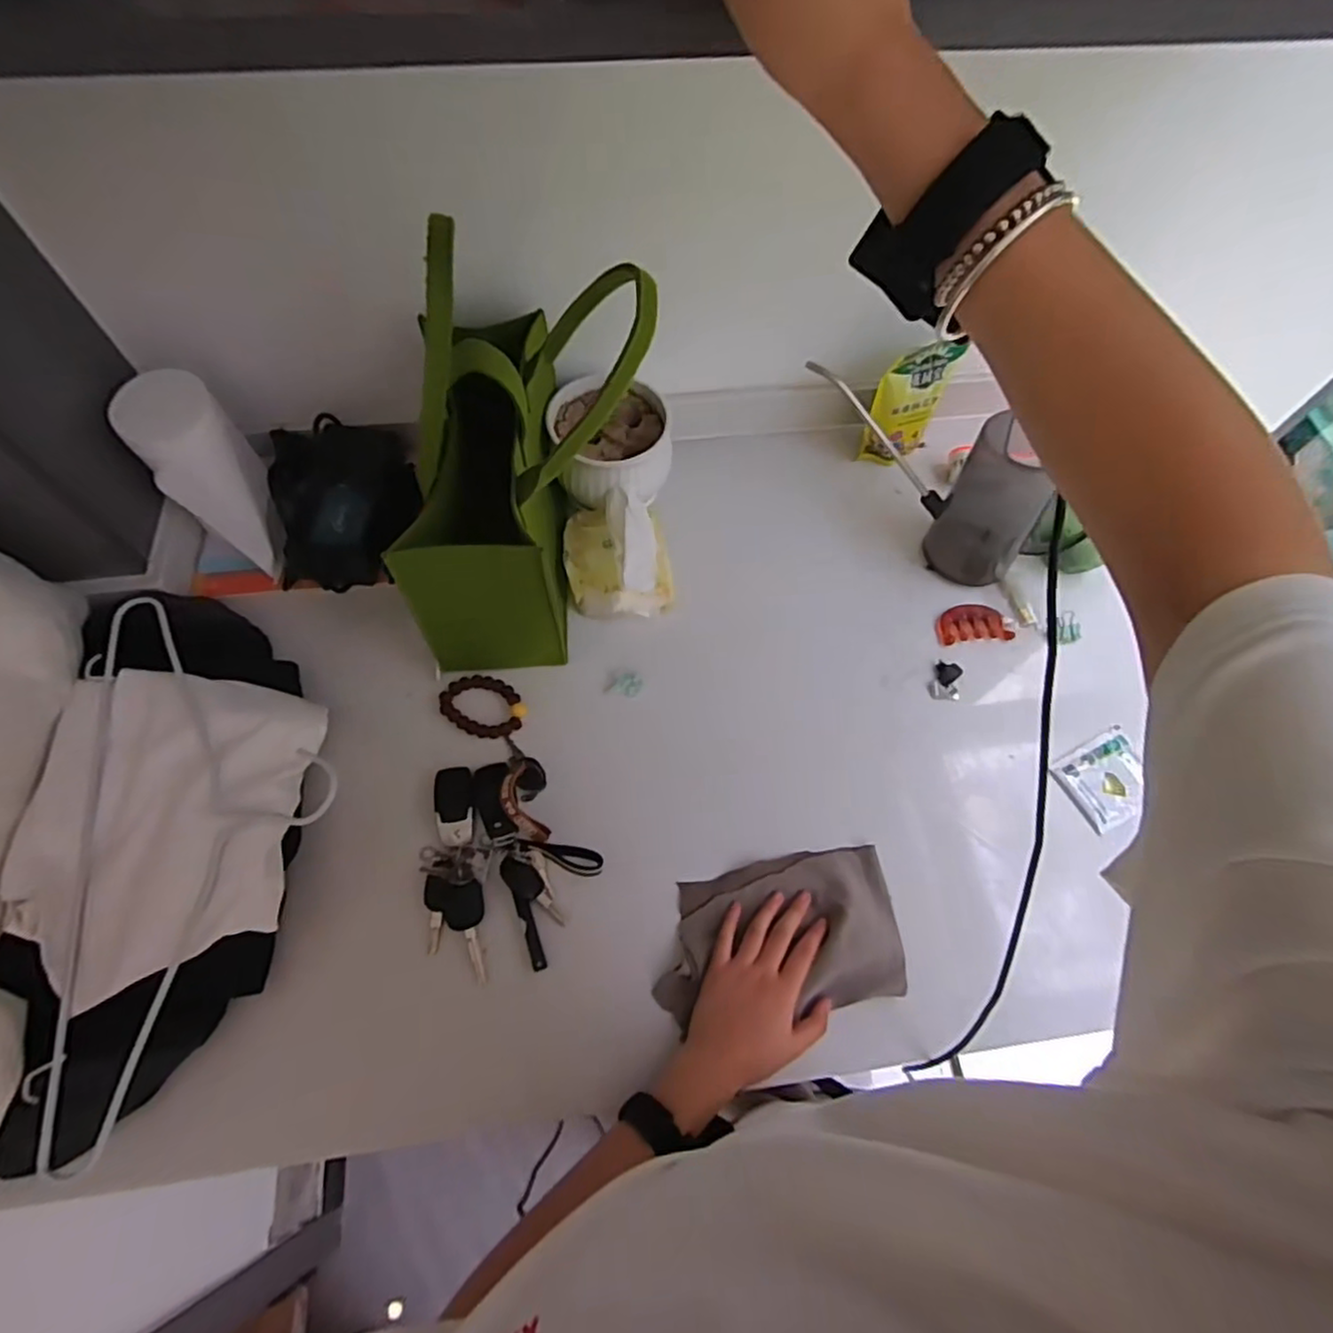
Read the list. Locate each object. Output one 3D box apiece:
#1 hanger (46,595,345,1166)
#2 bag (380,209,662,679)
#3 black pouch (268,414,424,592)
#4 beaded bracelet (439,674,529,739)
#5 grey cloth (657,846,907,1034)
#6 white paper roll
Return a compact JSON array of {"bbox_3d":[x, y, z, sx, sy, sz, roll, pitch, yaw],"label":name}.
[{"bbox_3d":[-0.385,0.134,0.544,0.202,0.040,0.441,-10,65,-7],"label":"hanger"},{"bbox_3d":[-0.114,-0.186,0.599,0.194,0.304,0.296,5,64,1],"label":"bag"},{"bbox_3d":[-0.336,-0.175,0.719,0.142,0.068,0.191,-13,65,-8],"label":"black pouch"},{"bbox_3d":[-0.184,0.040,0.674,0.085,0.009,0.059,19,65,8],"label":"beaded bracelet"},{"bbox_3d":[0.097,0.230,0.582,0.210,0.019,0.124,-6,64,-5],"label":"grey cloth"},{"bbox_3d":[-0.449,-0.187,0.667,0.086,0.198,0.077,-32,33,-16],"label":"white paper roll"}]

